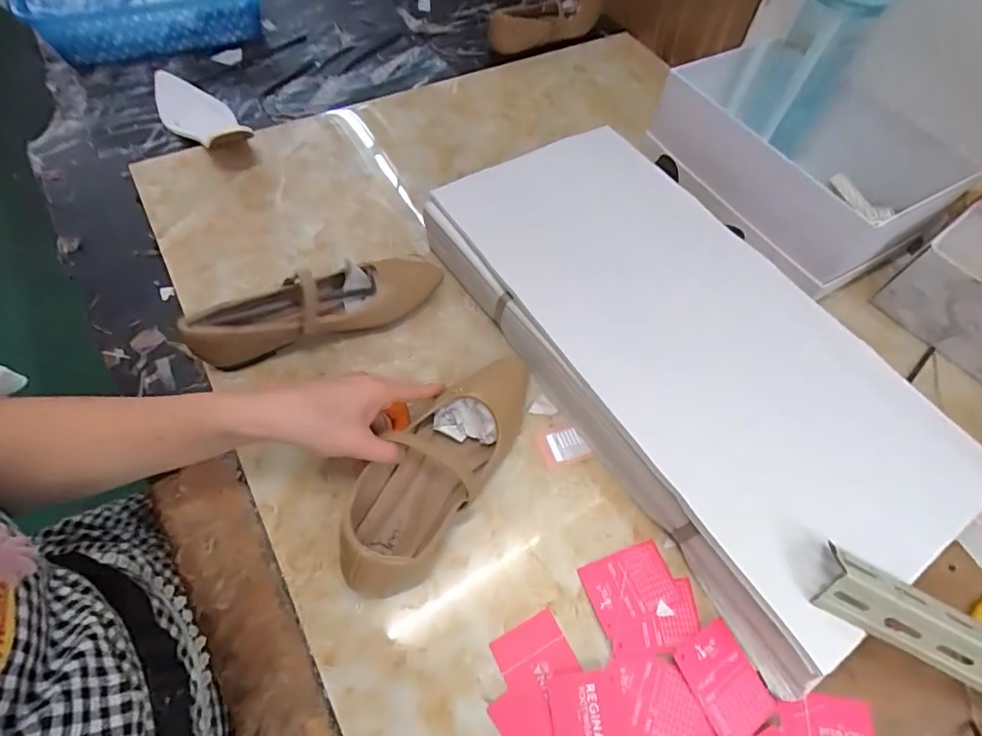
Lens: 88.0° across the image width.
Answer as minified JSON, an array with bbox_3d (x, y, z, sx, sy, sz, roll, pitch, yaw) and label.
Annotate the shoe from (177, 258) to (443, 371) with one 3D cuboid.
[{"bbox_3d":[-0.168,-0.059,0.507,0.239,0.081,0.054,-21,64,-24],"label":"shoe"}]

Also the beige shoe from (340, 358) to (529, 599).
[{"bbox_3d":[-0.043,0.075,0.437,0.082,0.048,0.238,31,65,15],"label":"beige shoe"}]

